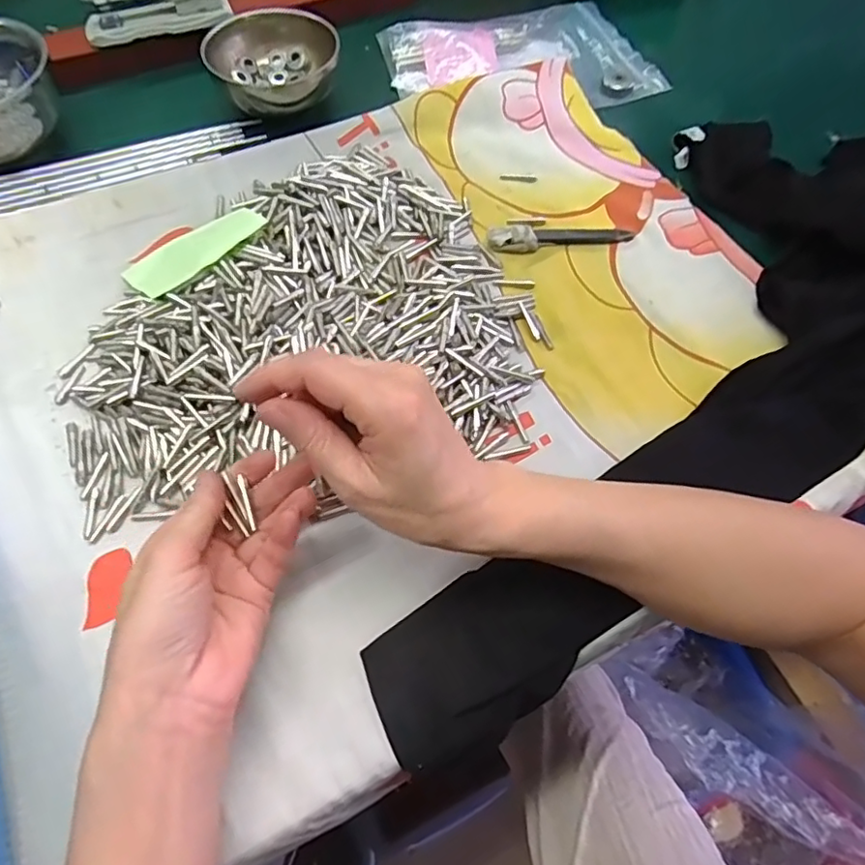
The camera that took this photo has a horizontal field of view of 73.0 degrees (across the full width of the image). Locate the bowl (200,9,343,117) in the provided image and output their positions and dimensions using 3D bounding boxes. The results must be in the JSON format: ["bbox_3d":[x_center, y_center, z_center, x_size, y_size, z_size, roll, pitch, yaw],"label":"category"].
[{"bbox_3d":[-0.131,-0.305,0.489,0.101,0.052,0.092,23,65,12],"label":"bowl"}]

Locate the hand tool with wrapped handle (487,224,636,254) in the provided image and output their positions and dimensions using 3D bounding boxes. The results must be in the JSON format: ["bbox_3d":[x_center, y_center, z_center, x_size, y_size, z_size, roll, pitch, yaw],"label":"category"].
[{"bbox_3d":[0.095,-0.144,0.427,0.108,0.014,0.016,-6,62,-2],"label":"hand tool with wrapped handle"}]

